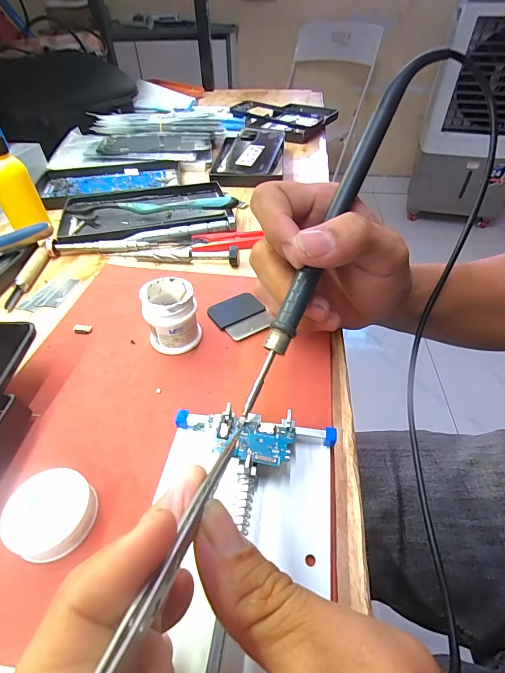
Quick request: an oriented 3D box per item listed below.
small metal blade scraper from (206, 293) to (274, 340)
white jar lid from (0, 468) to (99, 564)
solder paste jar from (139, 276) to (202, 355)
[{"bbox_3d":[-0.009,-0.016,0.253,0.039,0.004,0.041,-25,49,-22],"label":"small metal blade scraper"},{"bbox_3d":[-0.087,0.077,0.150,0.034,0.015,0.034,0,46,0],"label":"white jar lid"},{"bbox_3d":[-0.053,-0.013,0.224,0.032,0.041,0.032,0,44,0],"label":"solder paste jar"}]

